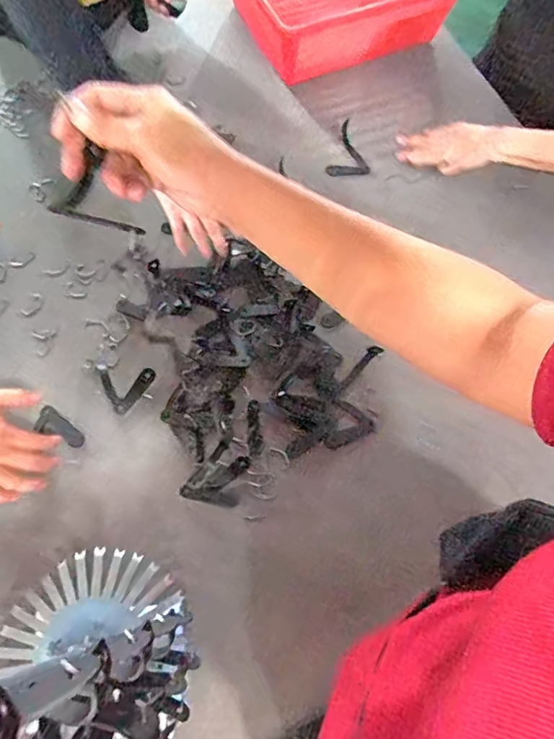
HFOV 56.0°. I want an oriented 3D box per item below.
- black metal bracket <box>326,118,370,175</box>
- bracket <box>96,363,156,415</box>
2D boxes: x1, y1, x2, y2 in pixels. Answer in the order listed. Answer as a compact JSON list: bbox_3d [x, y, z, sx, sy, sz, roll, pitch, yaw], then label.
[{"bbox_3d":[0.132,-0.374,0.895,0.068,0.027,0.098,19,69,4],"label":"black metal bracket"},{"bbox_3d":[-0.213,0.014,0.713,0.067,0.017,0.071,36,71,11],"label":"bracket"}]

